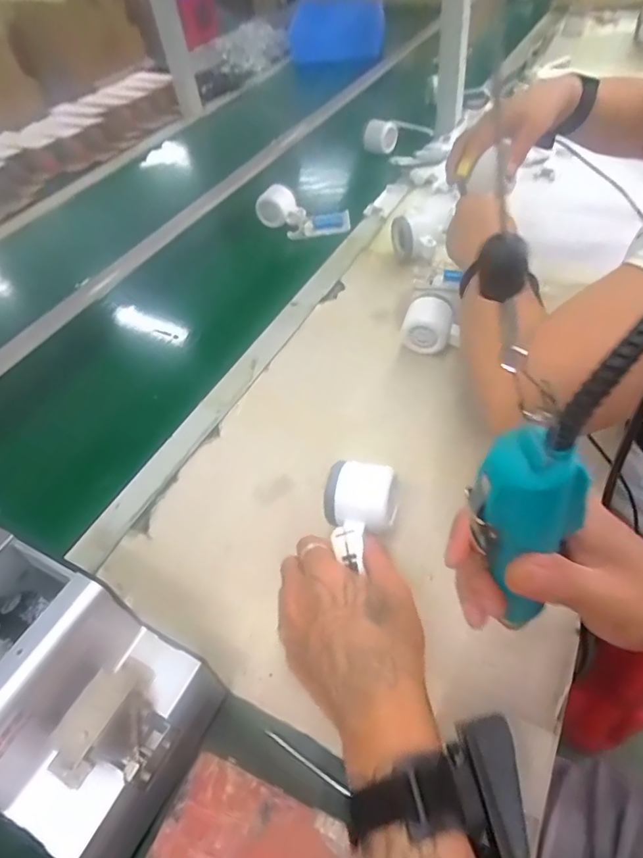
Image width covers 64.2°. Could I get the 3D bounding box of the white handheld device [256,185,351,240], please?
[{"bbox_3d":[-0.034,-0.361,0.877,0.162,0.056,0.059,18,52,3],"label":"white handheld device"}]

